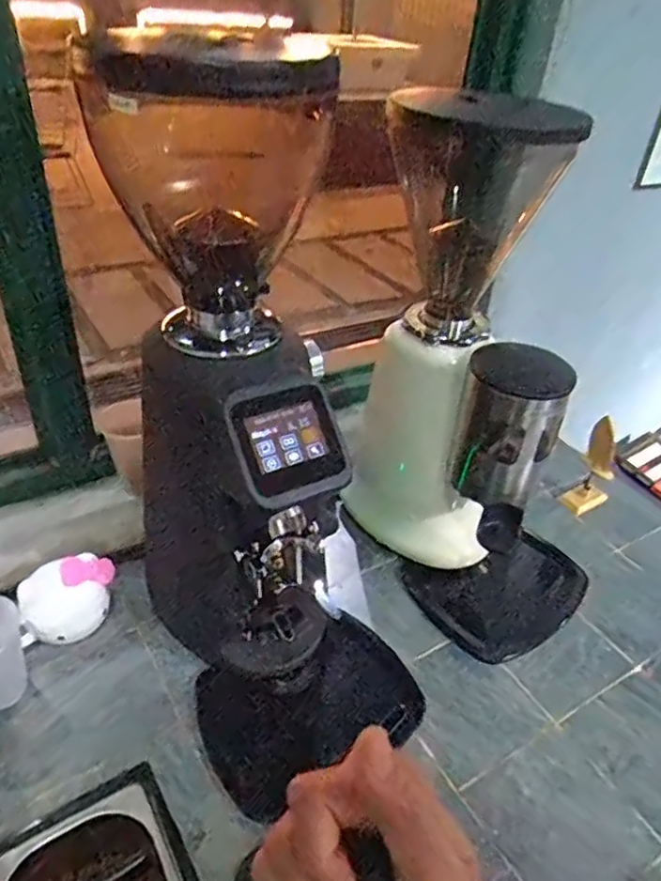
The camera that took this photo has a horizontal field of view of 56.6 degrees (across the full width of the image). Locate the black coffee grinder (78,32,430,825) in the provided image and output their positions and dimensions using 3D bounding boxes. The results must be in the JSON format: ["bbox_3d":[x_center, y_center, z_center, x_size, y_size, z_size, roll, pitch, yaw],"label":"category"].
[{"bbox_3d":[-0.054,0.014,0.604,0.210,0.623,0.352,-20,43,-30],"label":"black coffee grinder"}]

